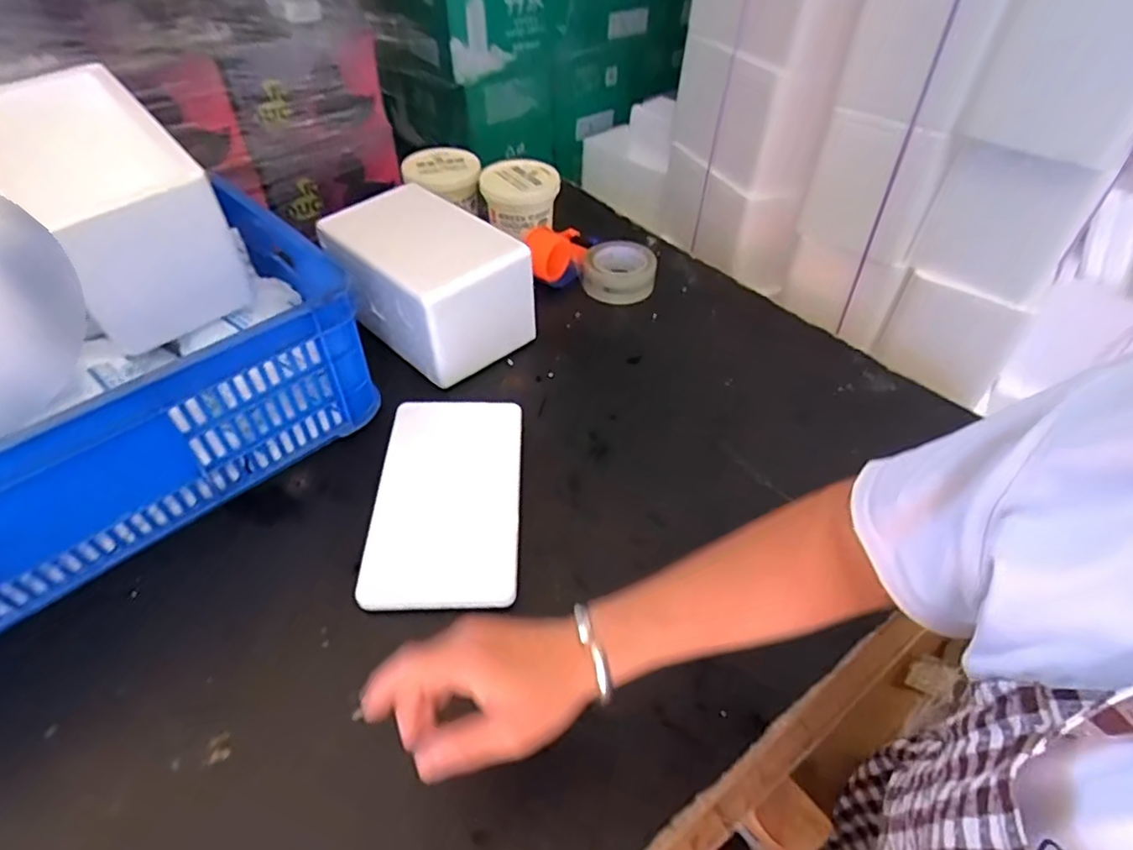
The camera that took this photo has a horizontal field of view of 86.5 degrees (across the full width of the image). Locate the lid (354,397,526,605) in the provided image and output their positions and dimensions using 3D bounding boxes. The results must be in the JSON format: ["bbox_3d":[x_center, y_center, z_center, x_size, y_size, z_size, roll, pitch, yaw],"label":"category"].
[{"bbox_3d":[-0.125,0.075,0.638,0.151,0.015,0.251,0,50,0],"label":"lid"}]

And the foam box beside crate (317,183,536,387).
[{"bbox_3d":[-0.186,-0.191,0.798,0.262,0.151,0.155,32,53,27],"label":"foam box beside crate"}]

